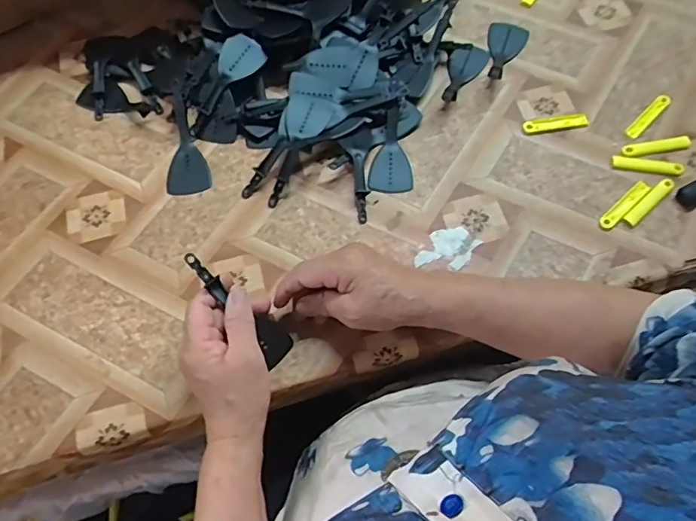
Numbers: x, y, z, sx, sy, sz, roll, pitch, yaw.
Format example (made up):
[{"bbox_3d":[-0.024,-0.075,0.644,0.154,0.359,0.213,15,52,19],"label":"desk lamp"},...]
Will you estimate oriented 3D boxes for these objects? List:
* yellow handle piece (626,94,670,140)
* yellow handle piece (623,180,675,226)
[{"bbox_3d":[0.339,-0.163,0.585,0.073,0.011,0.016,-42,73,-16],"label":"yellow handle piece"},{"bbox_3d":[0.316,-0.061,0.542,0.074,0.009,0.013,-40,72,-16],"label":"yellow handle piece"}]

